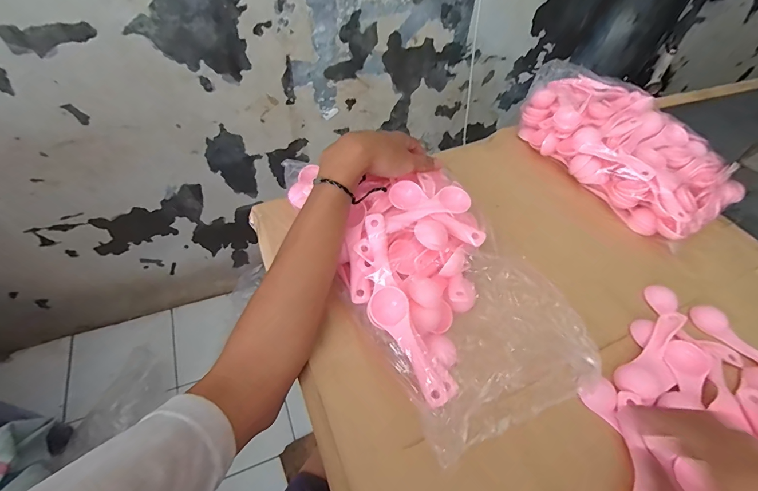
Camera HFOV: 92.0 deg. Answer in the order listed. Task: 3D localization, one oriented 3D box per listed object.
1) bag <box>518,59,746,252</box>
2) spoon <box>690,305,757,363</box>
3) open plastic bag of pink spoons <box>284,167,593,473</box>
[{"bbox_3d":[0.349,-0.153,0.538,0.180,0.080,0.314,-24,57,-24],"label":"bag"},{"bbox_3d":[0.380,0.102,0.379,0.032,0.013,0.102,-26,58,-24],"label":"spoon"},{"bbox_3d":[0.041,0.017,0.368,0.162,0.087,0.319,-17,55,-19],"label":"open plastic bag of pink spoons"}]

